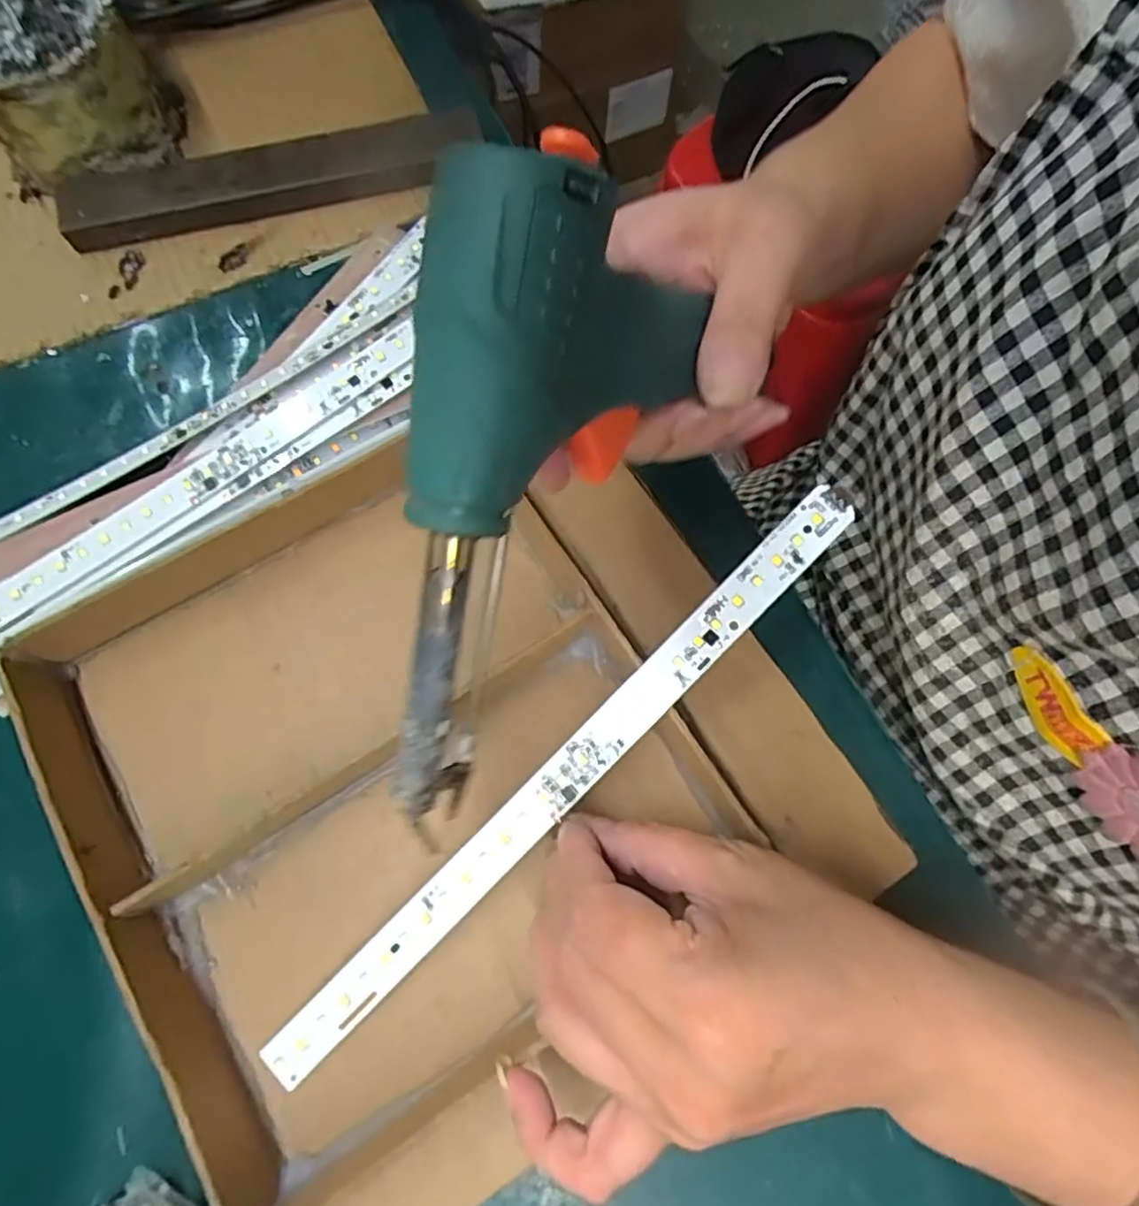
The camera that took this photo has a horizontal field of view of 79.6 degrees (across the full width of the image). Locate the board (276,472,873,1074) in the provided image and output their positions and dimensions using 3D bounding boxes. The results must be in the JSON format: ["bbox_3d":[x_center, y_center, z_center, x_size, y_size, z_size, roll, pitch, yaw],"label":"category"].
[{"bbox_3d":[-0.003,0.064,0.244,0.016,0.009,0.278,45,91,10],"label":"board"}]

